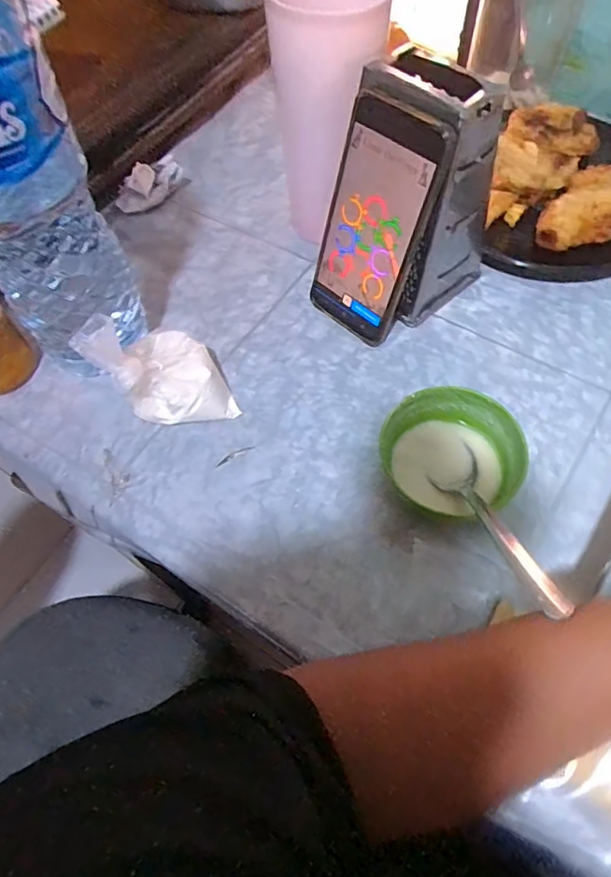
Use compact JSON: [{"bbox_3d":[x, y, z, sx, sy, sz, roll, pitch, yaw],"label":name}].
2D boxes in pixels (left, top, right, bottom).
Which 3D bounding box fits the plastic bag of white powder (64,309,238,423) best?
[{"bbox_3d":[-0.107,-0.050,0.412,0.085,0.078,0.080,-32,64,-13],"label":"plastic bag of white powder"}]

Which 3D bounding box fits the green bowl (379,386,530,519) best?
[{"bbox_3d":[0.102,0.011,0.384,0.081,0.042,0.088,-1,61,3],"label":"green bowl"}]

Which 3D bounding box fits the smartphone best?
[{"bbox_3d":[0.049,-0.154,0.415,0.078,0.170,0.011,41,51,20],"label":"smartphone"}]

